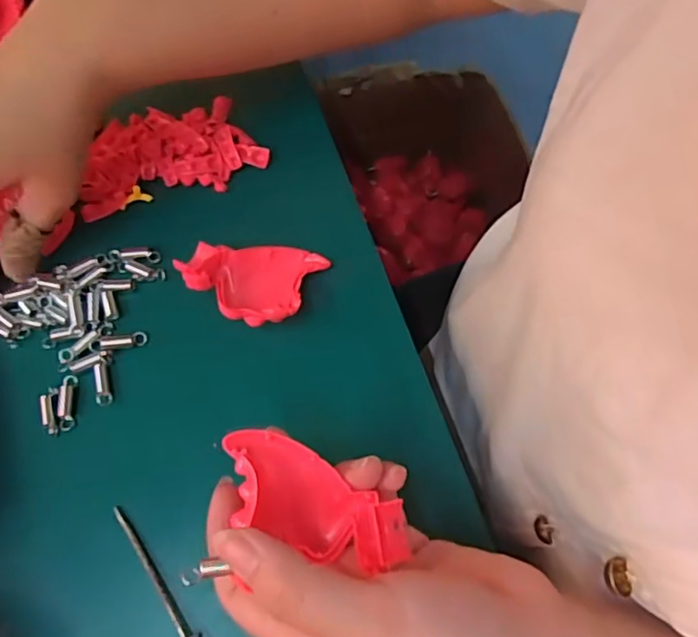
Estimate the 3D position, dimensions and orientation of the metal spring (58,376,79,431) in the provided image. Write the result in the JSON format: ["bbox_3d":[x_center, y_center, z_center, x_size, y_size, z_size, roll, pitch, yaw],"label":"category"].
[{"bbox_3d":[-0.143,0.043,0.309,0.007,0.007,0.027,-3,67,0],"label":"metal spring"}]

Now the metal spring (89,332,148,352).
[{"bbox_3d":[-0.122,0.013,0.321,0.029,0.006,0.007,-12,67,-4],"label":"metal spring"}]

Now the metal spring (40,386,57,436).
[{"bbox_3d":[-0.151,0.046,0.305,0.007,0.005,0.023,-9,67,-3],"label":"metal spring"}]

